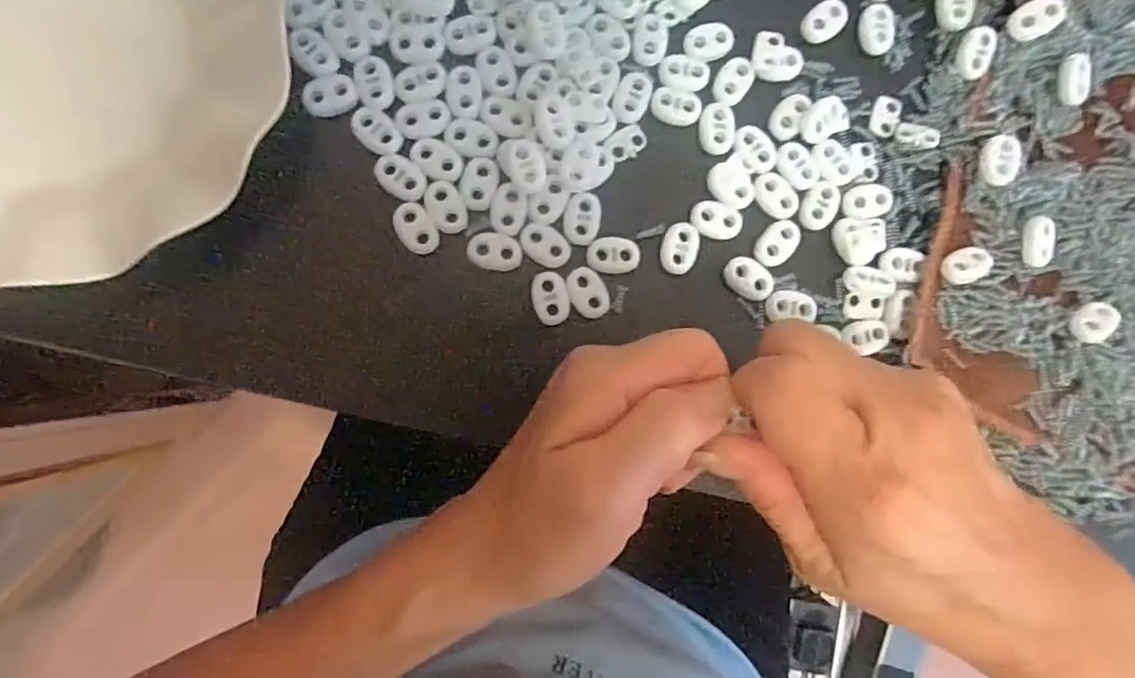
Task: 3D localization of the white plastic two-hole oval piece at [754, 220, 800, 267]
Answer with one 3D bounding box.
[{"bbox_3d":[0.094,-0.043,0.257,0.015,0.004,0.024,41,84,-3],"label":"white plastic two-hole oval piece"}]

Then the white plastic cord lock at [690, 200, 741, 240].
[{"bbox_3d":[0.066,-0.052,0.255,0.022,0.004,0.015,11,86,-6],"label":"white plastic cord lock"}]

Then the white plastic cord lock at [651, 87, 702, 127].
[{"bbox_3d":[0.048,-0.103,0.258,0.022,0.004,0.014,13,86,-6],"label":"white plastic cord lock"}]

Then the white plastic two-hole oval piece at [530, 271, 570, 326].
[{"bbox_3d":[-0.007,-0.017,0.246,0.015,0.004,0.022,-12,89,-7],"label":"white plastic two-hole oval piece"}]

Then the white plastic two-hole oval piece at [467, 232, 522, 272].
[{"bbox_3d":[-0.031,-0.037,0.246,0.022,0.004,0.016,7,87,-6],"label":"white plastic two-hole oval piece"}]

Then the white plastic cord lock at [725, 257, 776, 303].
[{"bbox_3d":[0.080,-0.027,0.255,0.023,0.004,0.016,30,85,-4],"label":"white plastic cord lock"}]

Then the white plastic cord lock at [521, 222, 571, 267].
[{"bbox_3d":[-0.009,-0.040,0.247,0.022,0.004,0.016,40,84,-3],"label":"white plastic cord lock"}]

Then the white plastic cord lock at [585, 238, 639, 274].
[{"bbox_3d":[0.020,-0.036,0.249,0.022,0.004,0.016,2,87,-6],"label":"white plastic cord lock"}]

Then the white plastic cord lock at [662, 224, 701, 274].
[{"bbox_3d":[0.049,-0.040,0.252,0.015,0.004,0.023,17,86,-5],"label":"white plastic cord lock"}]

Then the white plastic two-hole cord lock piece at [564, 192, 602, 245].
[{"bbox_3d":[0.007,-0.052,0.248,0.015,0.004,0.022,15,86,-6],"label":"white plastic two-hole cord lock piece"}]

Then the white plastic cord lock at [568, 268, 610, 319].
[{"bbox_3d":[0.009,-0.020,0.248,0.014,0.004,0.023,-29,91,-7],"label":"white plastic cord lock"}]

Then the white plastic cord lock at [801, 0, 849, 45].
[{"bbox_3d":[0.119,-0.147,0.267,0.016,0.004,0.024,45,84,-3],"label":"white plastic cord lock"}]

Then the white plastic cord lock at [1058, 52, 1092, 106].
[{"bbox_3d":[0.235,-0.120,0.270,0.013,0.008,0.023,2,87,-6],"label":"white plastic cord lock"}]

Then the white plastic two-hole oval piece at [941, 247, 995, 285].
[{"bbox_3d":[0.178,-0.033,0.260,0.022,0.006,0.015,-12,89,-7],"label":"white plastic two-hole oval piece"}]

